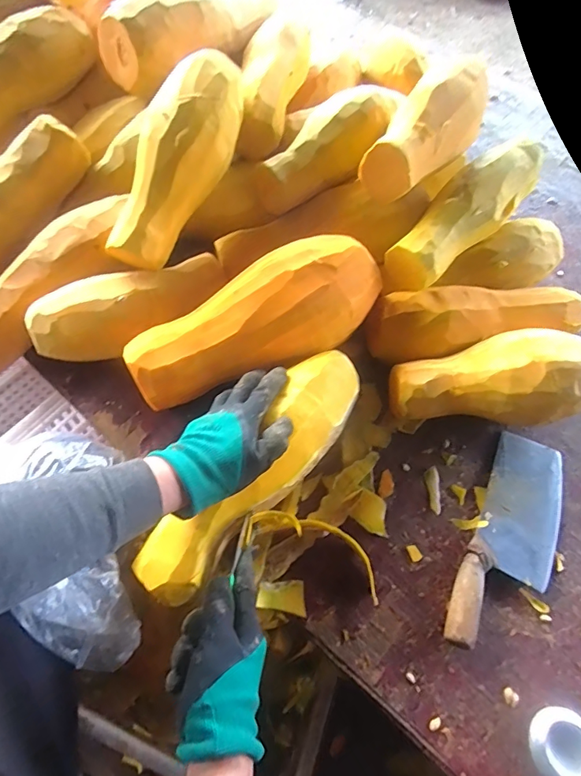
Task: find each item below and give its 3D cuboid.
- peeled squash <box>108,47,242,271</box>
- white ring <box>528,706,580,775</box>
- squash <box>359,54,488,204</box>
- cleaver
[{"bbox_3d":[-0.147,-0.288,0.569,0.097,0.074,0.277,29,96,12],"label":"peeled squash"},{"bbox_3d":[0.261,0.342,0.426,0.057,0.027,0.062,2,61,-3],"label":"white ring"},{"bbox_3d":[0.194,-0.357,0.615,0.097,0.085,0.247,33,63,13],"label":"squash"},{"bbox_3d":[0.263,0.173,0.523,0.090,0.028,0.273,28,62,11],"label":"cleaver"}]

